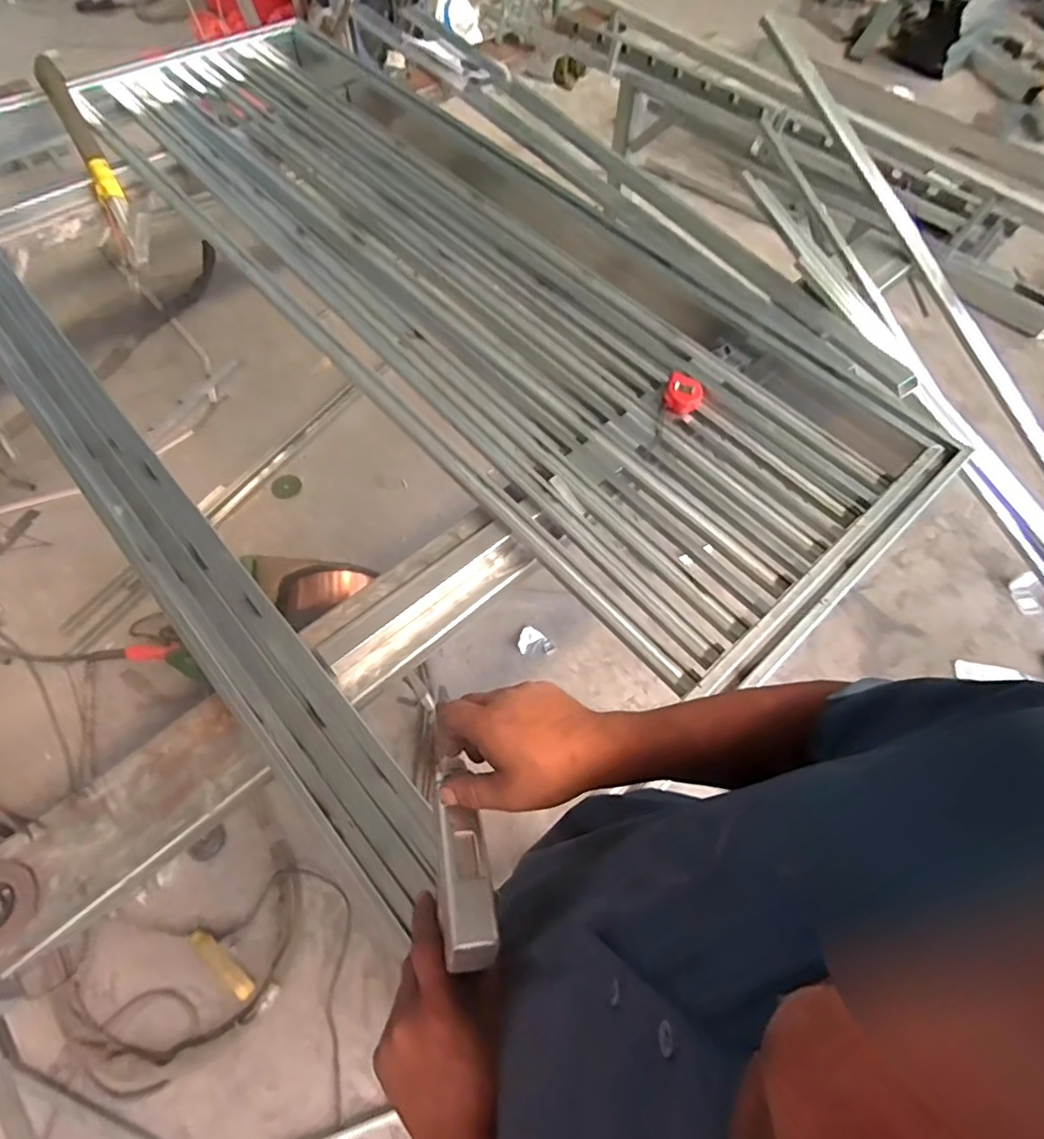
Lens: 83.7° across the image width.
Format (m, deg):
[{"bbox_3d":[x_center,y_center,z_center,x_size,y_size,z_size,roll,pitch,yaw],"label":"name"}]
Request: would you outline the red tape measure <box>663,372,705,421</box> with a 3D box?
[{"bbox_3d":[0.295,-0.321,1.064,0.069,0.032,0.079,24,64,10],"label":"red tape measure"}]

